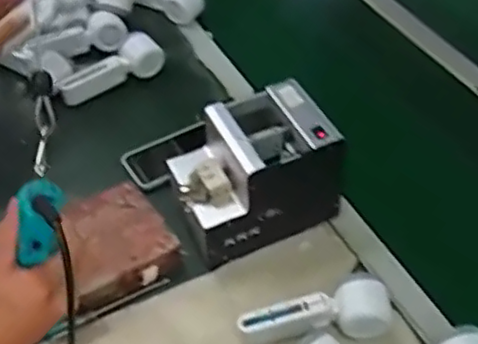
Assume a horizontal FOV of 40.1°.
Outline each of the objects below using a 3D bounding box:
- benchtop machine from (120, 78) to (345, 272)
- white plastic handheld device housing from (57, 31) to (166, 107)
[{"bbox_3d":[0.018,0.001,0.805,0.181,0.150,0.122,-17,48,-16],"label":"benchtop machine"},{"bbox_3d":[-0.200,-0.159,1.030,0.169,0.058,0.040,-29,51,-8],"label":"white plastic handheld device housing"}]

